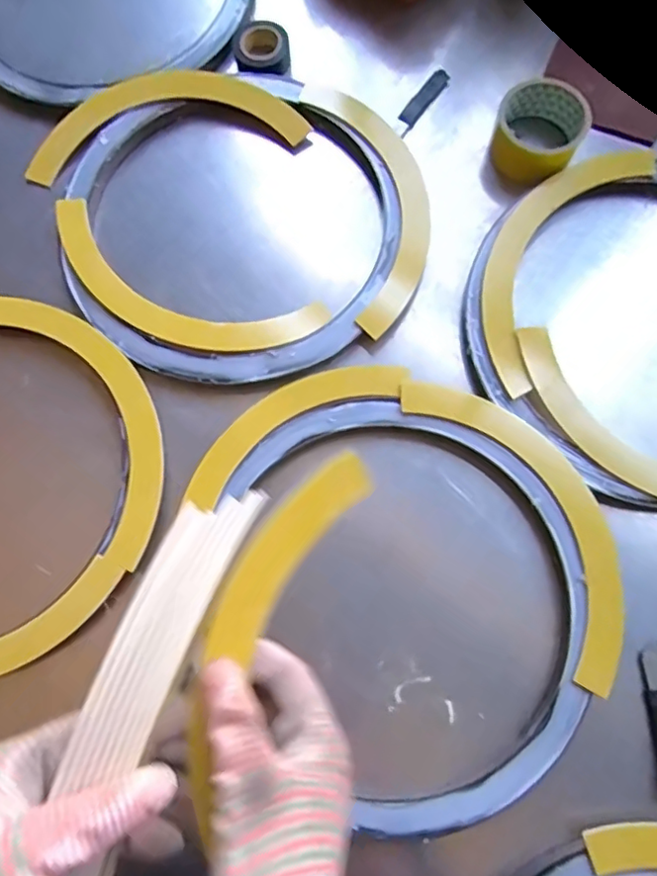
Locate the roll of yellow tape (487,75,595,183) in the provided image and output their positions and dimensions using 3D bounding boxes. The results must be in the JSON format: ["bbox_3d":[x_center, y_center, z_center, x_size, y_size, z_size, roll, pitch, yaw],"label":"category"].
[{"bbox_3d":[0.208,-0.305,0.584,0.082,0.050,0.089,0,75,2],"label":"roll of yellow tape"}]

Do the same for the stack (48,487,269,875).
[{"bbox_3d":[-0.093,0.139,0.297,0.033,0.078,0.238,18,83,6],"label":"stack"}]

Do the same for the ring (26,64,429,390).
[{"bbox_3d":[-0.087,-0.226,0.576,0.347,0.016,0.358,0,75,2],"label":"ring"}]

